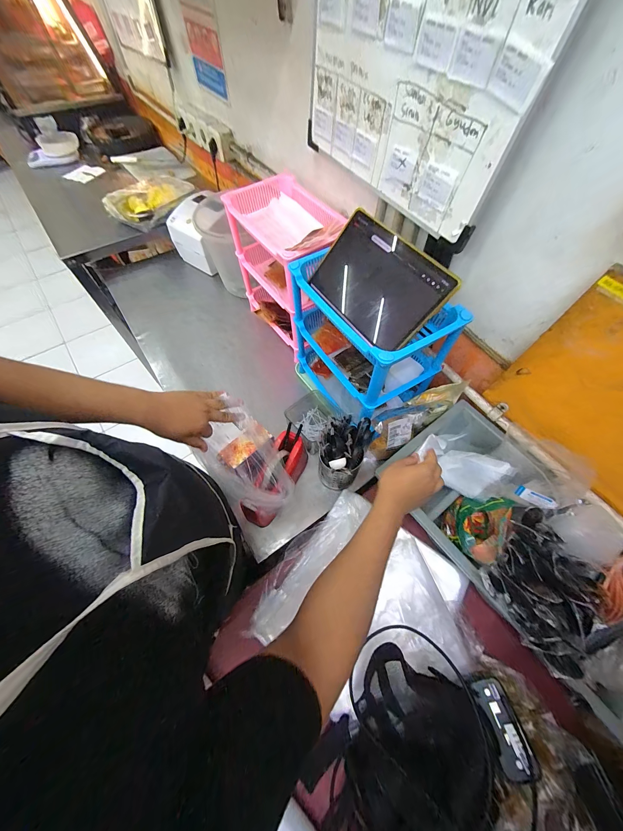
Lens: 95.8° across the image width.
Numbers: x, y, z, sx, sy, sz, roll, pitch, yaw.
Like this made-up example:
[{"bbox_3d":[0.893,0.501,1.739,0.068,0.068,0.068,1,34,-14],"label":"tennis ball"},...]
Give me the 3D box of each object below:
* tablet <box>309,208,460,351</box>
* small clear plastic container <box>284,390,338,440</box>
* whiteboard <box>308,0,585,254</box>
[{"bbox_3d":[0.111,-0.235,0.499,0.155,0.011,0.245,-47,63,24],"label":"tablet"},{"bbox_3d":[0.007,0.003,0.742,0.111,0.070,0.106,46,69,2],"label":"small clear plastic container"},{"bbox_3d":[0.136,-0.542,0.436,0.032,0.321,0.456,-26,65,-15],"label":"whiteboard"}]

